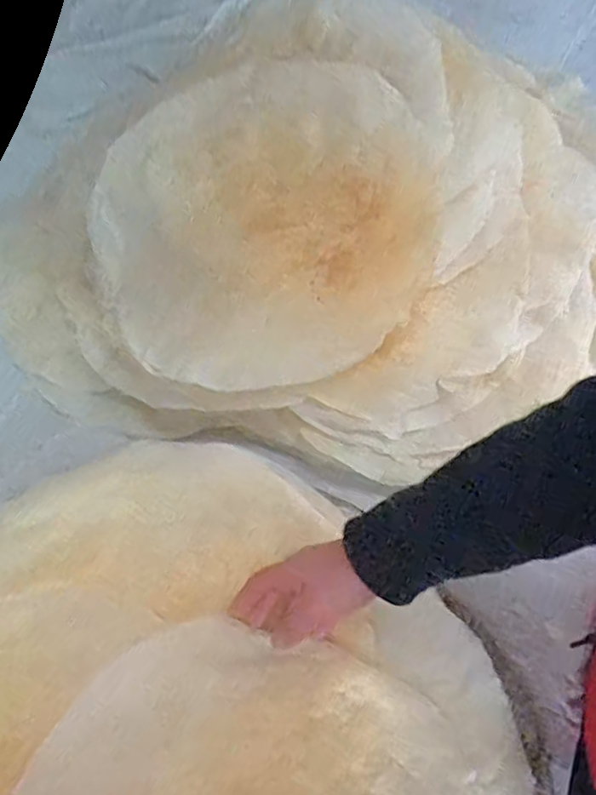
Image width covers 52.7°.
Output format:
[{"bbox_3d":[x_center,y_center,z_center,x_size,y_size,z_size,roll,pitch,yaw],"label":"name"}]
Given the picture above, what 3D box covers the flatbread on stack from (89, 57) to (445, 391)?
[{"bbox_3d":[-0.039,-0.179,0.595,0.331,0.032,0.341,-2,78,9],"label":"flatbread on stack"}]

